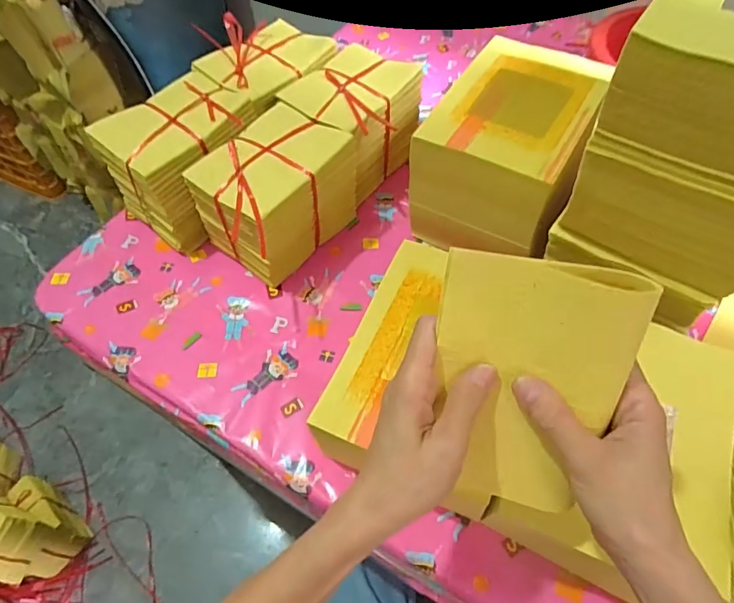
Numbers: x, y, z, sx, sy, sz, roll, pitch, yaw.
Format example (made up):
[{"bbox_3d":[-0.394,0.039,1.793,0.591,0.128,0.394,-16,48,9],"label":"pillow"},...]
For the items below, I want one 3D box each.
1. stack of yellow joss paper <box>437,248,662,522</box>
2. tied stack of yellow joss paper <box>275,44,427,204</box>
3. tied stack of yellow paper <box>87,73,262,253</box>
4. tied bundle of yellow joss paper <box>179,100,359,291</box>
[{"bbox_3d":[0.095,0.063,0.292,0.107,0.180,0.010,9,23,15],"label":"stack of yellow joss paper"},{"bbox_3d":[-0.021,-0.246,0.663,0.129,0.126,0.151,27,61,18],"label":"tied stack of yellow joss paper"},{"bbox_3d":[-0.229,-0.181,0.618,0.123,0.125,0.168,34,63,21],"label":"tied stack of yellow paper"},{"bbox_3d":[-0.109,-0.131,0.592,0.124,0.136,0.166,35,64,22],"label":"tied bundle of yellow joss paper"}]

